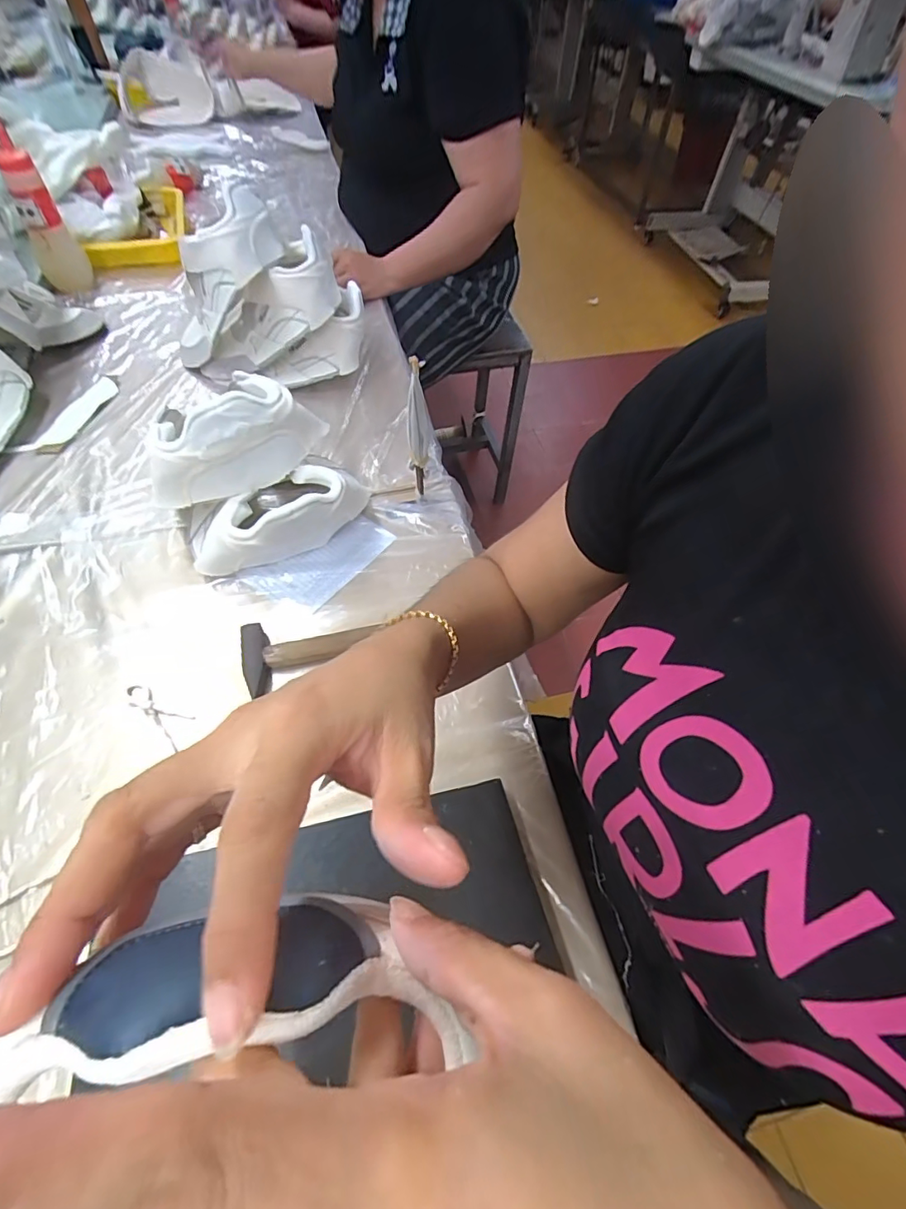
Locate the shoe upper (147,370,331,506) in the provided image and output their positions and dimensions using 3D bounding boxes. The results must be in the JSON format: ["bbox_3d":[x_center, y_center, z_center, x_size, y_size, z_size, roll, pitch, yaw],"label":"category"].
[{"bbox_3d":[-0.220,-0.175,0.519,0.175,0.082,0.091,-22,60,-17],"label":"shoe upper"}]

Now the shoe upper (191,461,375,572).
[{"bbox_3d":[-0.177,-0.095,0.541,0.192,0.081,0.089,-25,60,-18],"label":"shoe upper"}]

